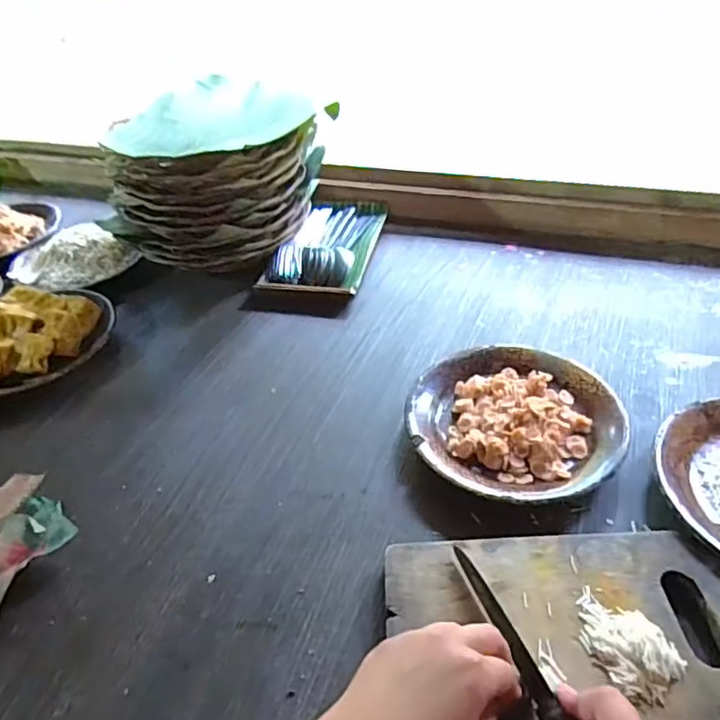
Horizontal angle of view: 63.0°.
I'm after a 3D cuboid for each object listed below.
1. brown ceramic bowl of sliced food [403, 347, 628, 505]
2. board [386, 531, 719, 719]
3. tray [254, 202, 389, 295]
[{"bbox_3d":[0.135,0.054,0.527,0.183,0.029,0.174,-2,40,2],"label":"brown ceramic bowl of sliced food"},{"bbox_3d":[0.137,0.175,0.390,0.233,0.024,0.126,-1,40,4],"label":"board"},{"bbox_3d":[-0.040,-0.155,0.788,0.119,0.038,0.216,6,41,12],"label":"tray"}]

